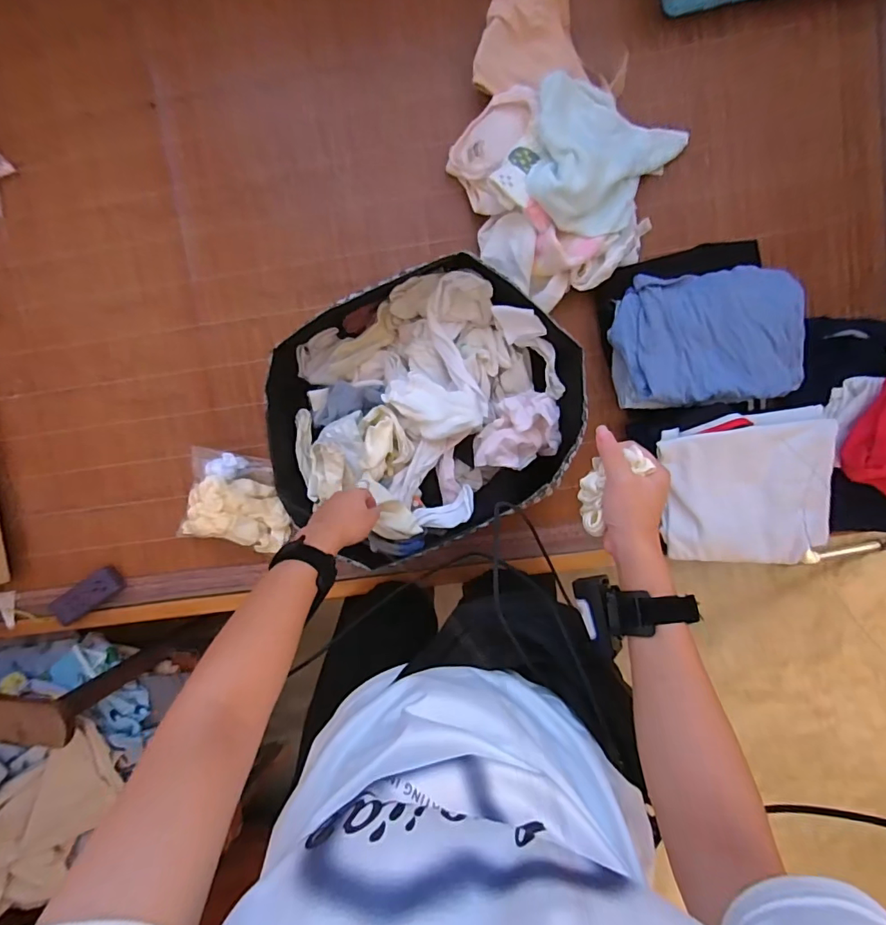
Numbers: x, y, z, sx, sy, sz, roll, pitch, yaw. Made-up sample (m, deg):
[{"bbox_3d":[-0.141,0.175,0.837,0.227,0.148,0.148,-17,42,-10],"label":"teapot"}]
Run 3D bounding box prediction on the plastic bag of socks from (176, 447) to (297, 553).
[{"bbox_3d":[-0.346,0.069,0.804,0.178,0.048,0.152,15,97,1],"label":"plastic bag of socks"}]

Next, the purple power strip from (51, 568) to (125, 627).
[{"bbox_3d":[-0.645,0.241,0.855,0.136,0.019,0.052,-35,94,6],"label":"purple power strip"}]

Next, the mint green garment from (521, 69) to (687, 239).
[{"bbox_3d":[0.216,-0.450,0.683,0.207,0.118,0.227,0,97,2],"label":"mint green garment"}]

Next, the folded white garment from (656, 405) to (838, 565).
[{"bbox_3d":[0.436,0.040,0.674,0.224,0.049,0.216,-5,104,16],"label":"folded white garment"}]

